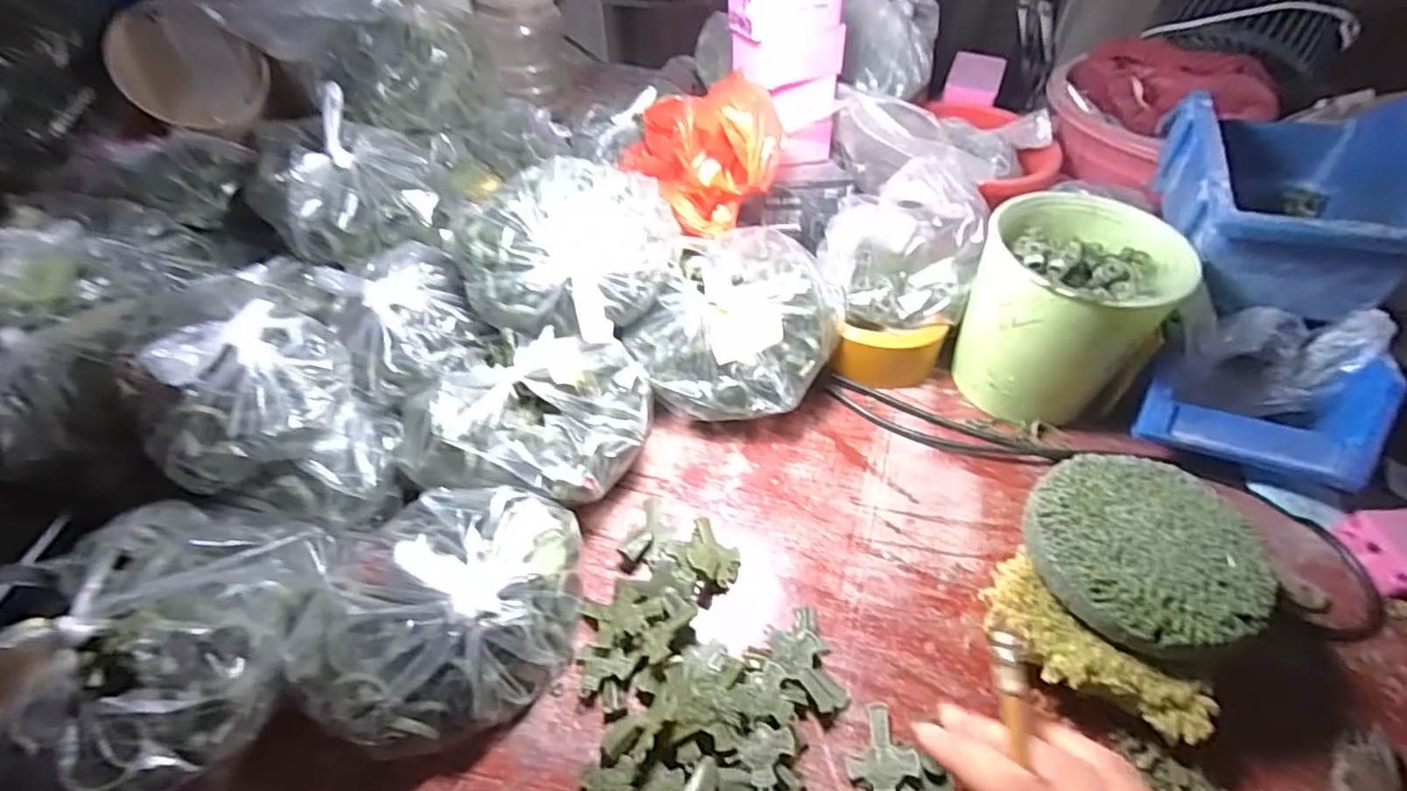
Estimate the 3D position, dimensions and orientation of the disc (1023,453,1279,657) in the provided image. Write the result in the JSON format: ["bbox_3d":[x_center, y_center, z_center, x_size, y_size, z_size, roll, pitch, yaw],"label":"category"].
[{"bbox_3d":[0.221,0.075,0.308,0.099,0.020,0.101,1,49,-1],"label":"disc"}]

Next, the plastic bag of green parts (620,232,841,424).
[{"bbox_3d":[0.027,-0.044,0.423,0.116,0.094,0.131,26,53,20],"label":"plastic bag of green parts"}]

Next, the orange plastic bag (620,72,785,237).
[{"bbox_3d":[-0.002,-0.195,0.472,0.090,0.093,0.158,-17,51,-15],"label":"orange plastic bag"}]

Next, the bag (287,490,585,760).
[{"bbox_3d":[-0.128,0.107,0.305,0.121,0.065,0.118,-1,49,-2],"label":"bag"}]

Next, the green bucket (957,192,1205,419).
[{"bbox_3d":[0.235,-0.054,0.414,0.107,0.120,0.111,1,49,-1],"label":"green bucket"}]

